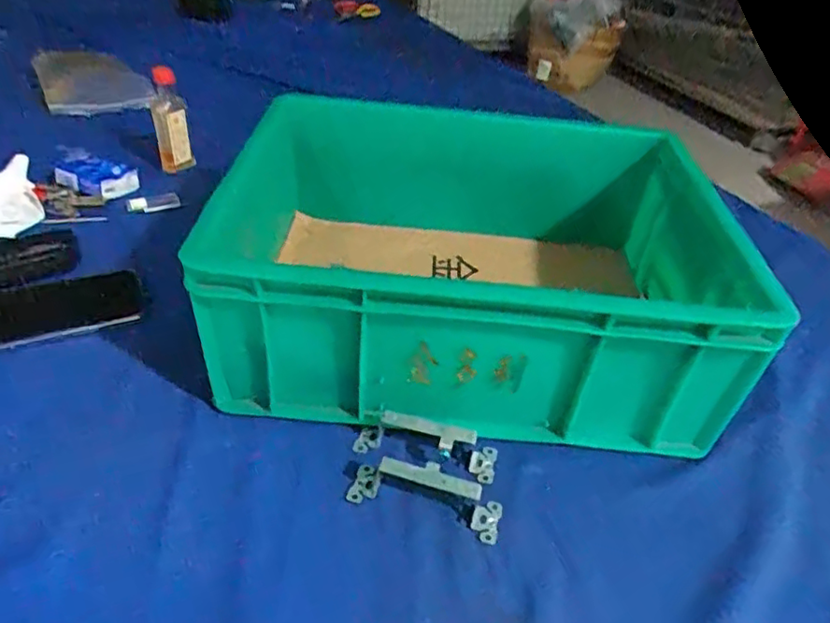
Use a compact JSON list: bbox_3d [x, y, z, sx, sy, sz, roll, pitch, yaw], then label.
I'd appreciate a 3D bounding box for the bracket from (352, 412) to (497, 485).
[{"bbox_3d":[0.009,0.097,0.450,0.104,0.037,0.027,8,39,6],"label":"bracket"}]

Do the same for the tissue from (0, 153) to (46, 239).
[{"bbox_3d":[-0.437,-0.118,0.629,0.080,0.040,0.105,-17,44,-26],"label":"tissue"}]

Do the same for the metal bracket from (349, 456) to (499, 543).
[{"bbox_3d":[0.008,0.122,0.416,0.105,0.045,0.029,13,40,11],"label":"metal bracket"}]

